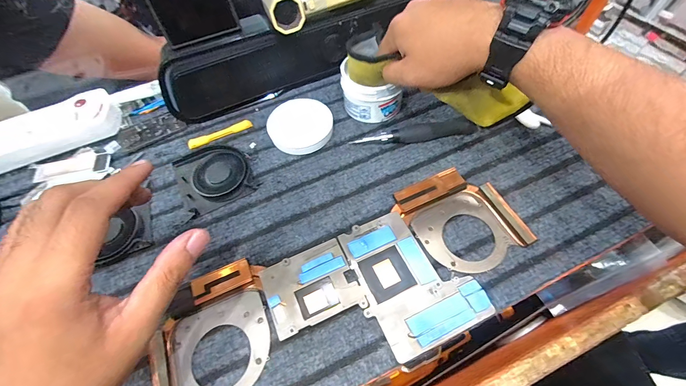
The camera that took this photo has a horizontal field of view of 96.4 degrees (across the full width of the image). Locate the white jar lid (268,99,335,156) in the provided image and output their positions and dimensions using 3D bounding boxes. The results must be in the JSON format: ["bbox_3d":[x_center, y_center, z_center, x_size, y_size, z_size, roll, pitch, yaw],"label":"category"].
[{"bbox_3d":[-0.051,-0.083,0.377,0.075,0.021,0.070,11,60,9],"label":"white jar lid"}]

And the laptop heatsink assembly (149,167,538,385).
[{"bbox_3d":[0.010,0.087,0.277,0.342,0.012,0.133,-23,61,-10],"label":"laptop heatsink assembly"}]

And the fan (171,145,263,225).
[{"bbox_3d":[-0.150,-0.021,0.352,0.084,0.011,0.085,-26,61,-12],"label":"fan"}]

